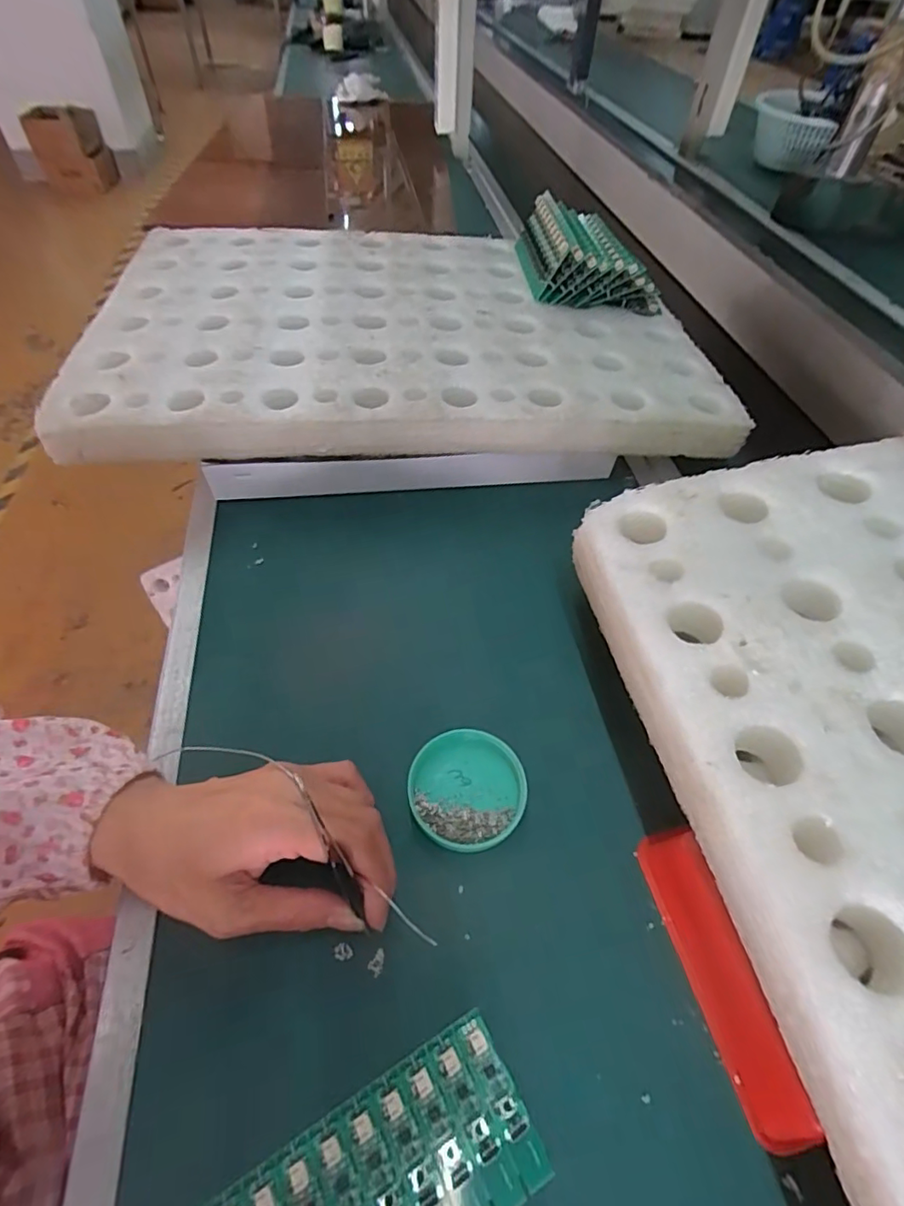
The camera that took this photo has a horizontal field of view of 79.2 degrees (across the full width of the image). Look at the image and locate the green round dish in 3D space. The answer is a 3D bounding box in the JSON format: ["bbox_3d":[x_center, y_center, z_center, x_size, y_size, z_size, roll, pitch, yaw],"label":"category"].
[{"bbox_3d":[0.009,0.107,0.315,0.064,0.013,0.065,1,52,-1],"label":"green round dish"}]

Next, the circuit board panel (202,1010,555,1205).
[{"bbox_3d":[-0.032,0.236,0.216,0.134,0.005,0.062,-22,57,-19],"label":"circuit board panel"}]

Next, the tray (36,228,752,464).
[{"bbox_3d":[-0.042,-0.262,0.519,0.543,0.044,0.366,-2,52,-2],"label":"tray"}]

